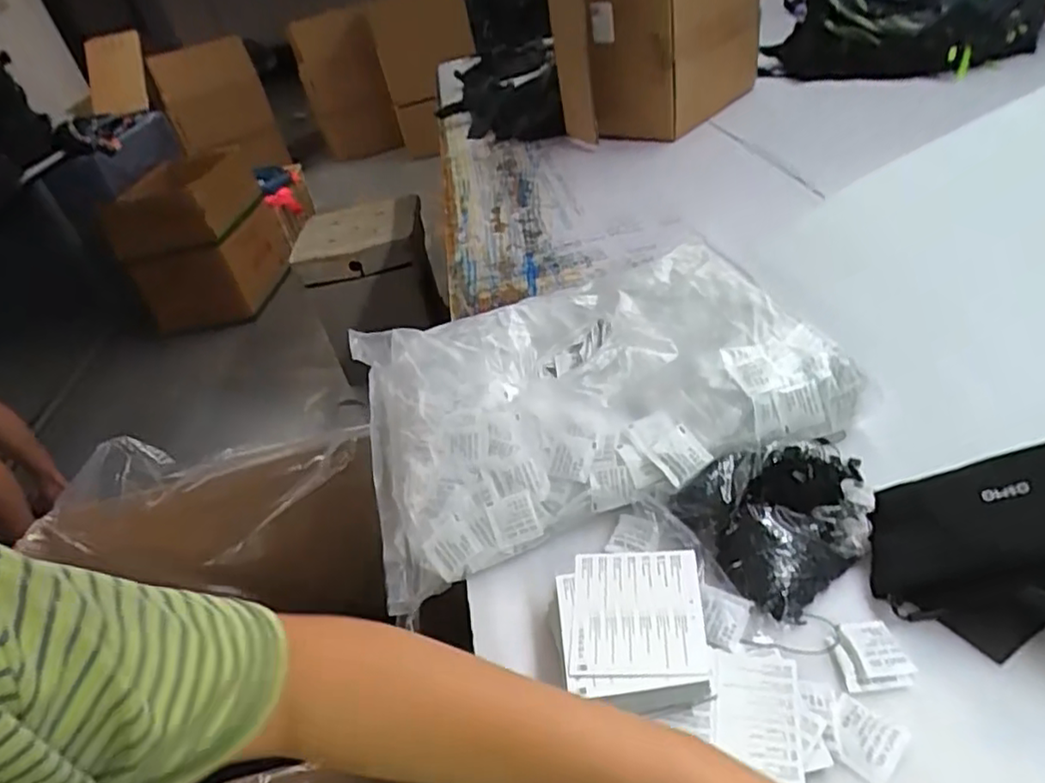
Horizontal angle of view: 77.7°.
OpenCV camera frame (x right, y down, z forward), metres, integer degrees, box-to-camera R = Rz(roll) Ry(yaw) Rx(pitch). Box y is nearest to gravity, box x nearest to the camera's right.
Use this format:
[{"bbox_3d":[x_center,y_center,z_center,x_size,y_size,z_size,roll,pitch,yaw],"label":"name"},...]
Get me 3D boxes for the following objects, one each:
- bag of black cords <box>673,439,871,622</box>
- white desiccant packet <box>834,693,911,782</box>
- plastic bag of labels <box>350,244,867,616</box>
[{"bbox_3d":[0.211,0.091,0.509,0.144,0.044,0.125,-25,37,-14],"label":"bag of black cords"},{"bbox_3d":[0.208,0.211,0.393,0.039,0.004,0.041,21,49,38],"label":"white desiccant packet"},{"bbox_3d":[0.054,-0.008,0.681,0.449,0.094,0.352,-18,36,-5],"label":"plastic bag of labels"}]

